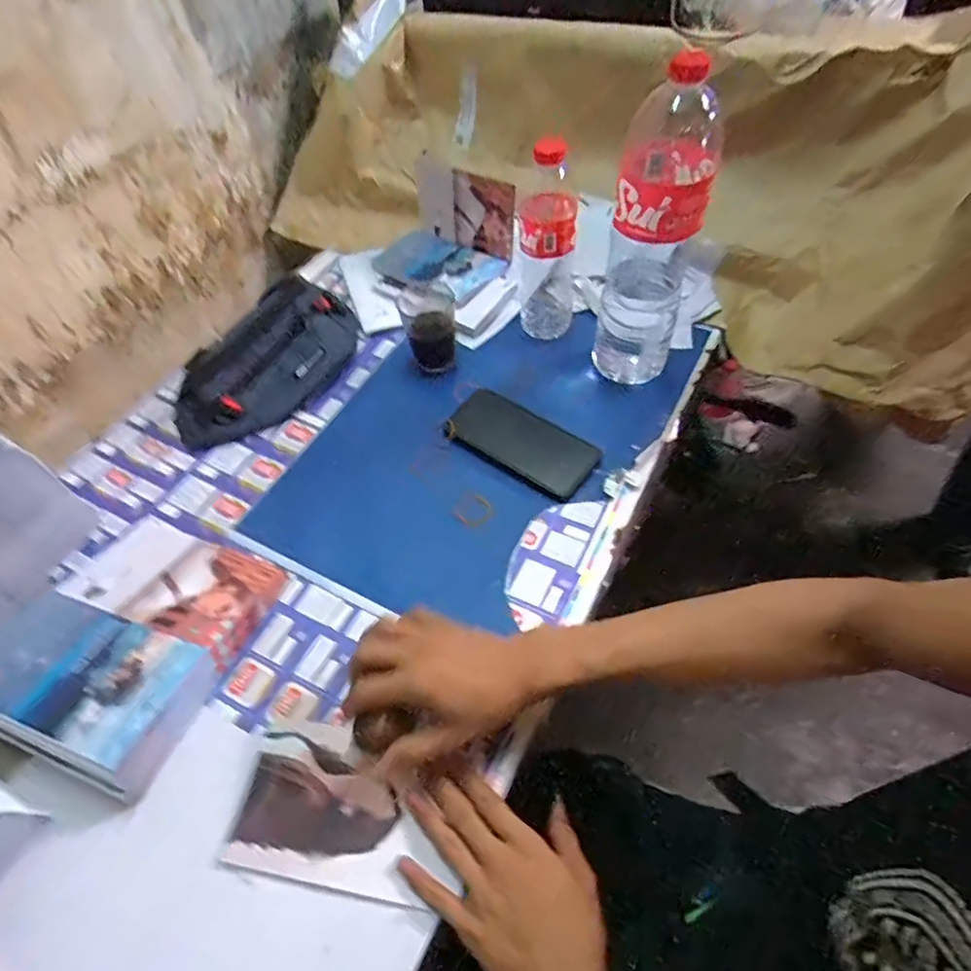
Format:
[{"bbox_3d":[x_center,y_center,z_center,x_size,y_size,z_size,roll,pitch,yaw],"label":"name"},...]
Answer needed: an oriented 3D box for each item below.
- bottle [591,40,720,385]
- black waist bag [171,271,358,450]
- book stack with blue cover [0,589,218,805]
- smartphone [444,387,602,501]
[{"bbox_3d":[0.165,-0.235,0.584,0.085,0.307,0.085,15,57,13],"label":"bottle"},{"bbox_3d":[-0.260,-0.156,0.705,0.128,0.059,0.264,22,58,19],"label":"black waist bag"},{"bbox_3d":[-0.330,0.163,0.481,0.196,0.048,0.114,16,57,14],"label":"book stack with blue cover"},{"bbox_3d":[0.040,-0.048,0.637,0.164,0.013,0.079,33,62,20],"label":"smartphone"}]

